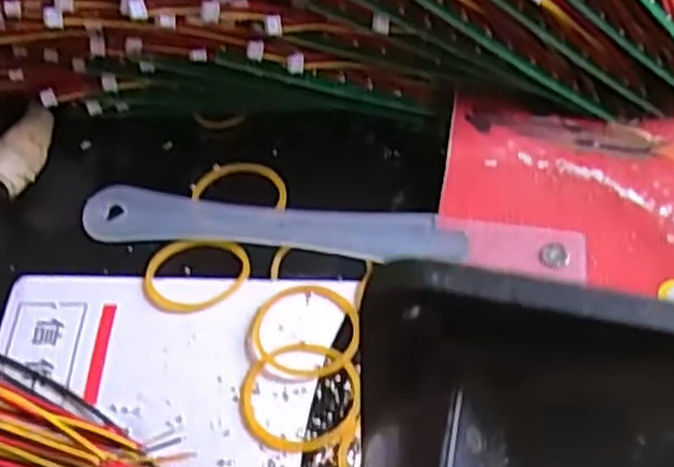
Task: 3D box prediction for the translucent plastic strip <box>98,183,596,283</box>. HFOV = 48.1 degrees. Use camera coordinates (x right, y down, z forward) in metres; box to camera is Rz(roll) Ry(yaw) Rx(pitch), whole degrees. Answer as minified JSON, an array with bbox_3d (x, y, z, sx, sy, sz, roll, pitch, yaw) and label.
[{"bbox_3d":[-0.003,-0.001,0.232,0.152,0.005,0.020,6,55,8],"label":"translucent plastic strip"}]

